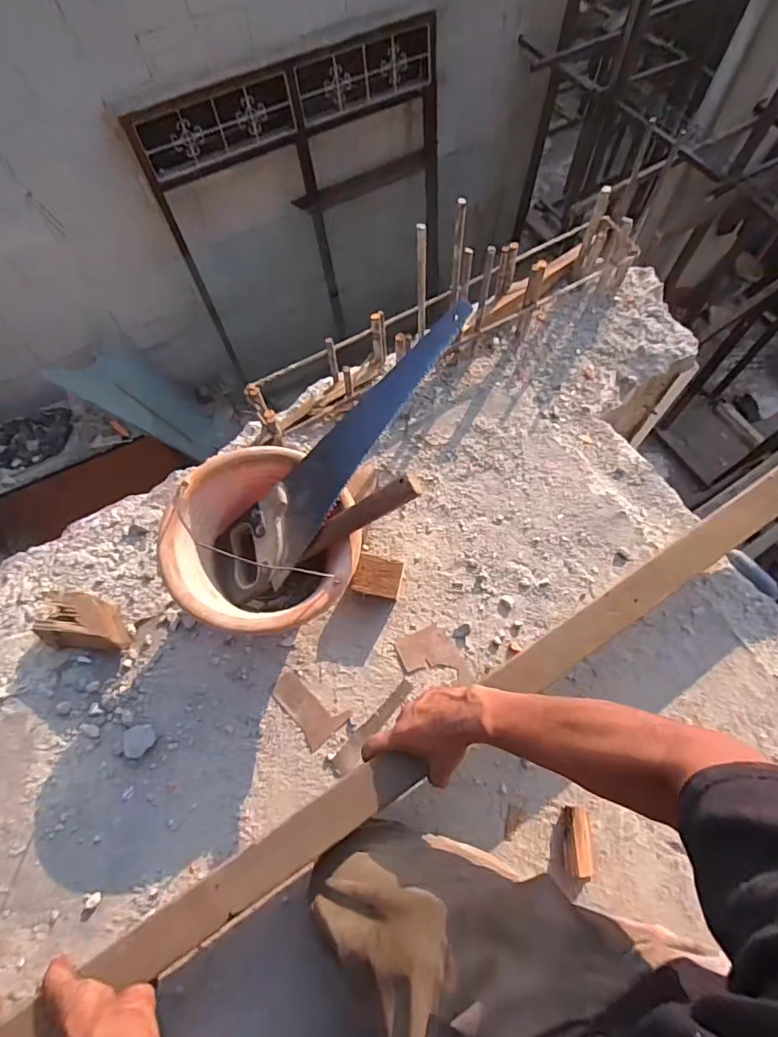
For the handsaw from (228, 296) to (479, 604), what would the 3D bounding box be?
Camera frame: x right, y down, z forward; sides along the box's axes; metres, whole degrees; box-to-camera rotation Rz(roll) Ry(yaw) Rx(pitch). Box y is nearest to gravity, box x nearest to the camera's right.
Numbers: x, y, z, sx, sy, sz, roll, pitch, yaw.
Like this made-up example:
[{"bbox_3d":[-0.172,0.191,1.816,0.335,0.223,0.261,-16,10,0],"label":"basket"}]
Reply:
[{"bbox_3d":[-0.066,-0.083,0.673,0.104,0.024,0.468,46,106,18],"label":"handsaw"}]

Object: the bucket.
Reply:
[{"bbox_3d":[-0.170,0.057,0.735,0.244,0.196,0.240,-1,67,1],"label":"bucket"}]

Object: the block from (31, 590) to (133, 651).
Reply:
[{"bbox_3d":[-0.451,0.152,0.755,0.131,0.054,0.080,1,67,2],"label":"block"}]

